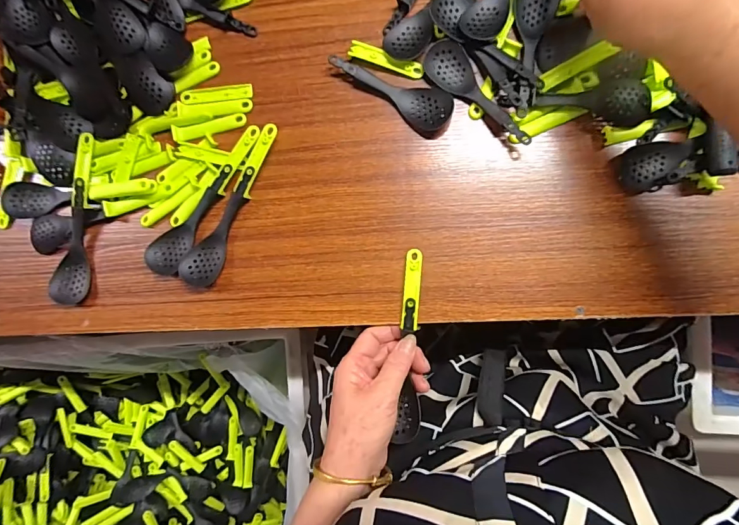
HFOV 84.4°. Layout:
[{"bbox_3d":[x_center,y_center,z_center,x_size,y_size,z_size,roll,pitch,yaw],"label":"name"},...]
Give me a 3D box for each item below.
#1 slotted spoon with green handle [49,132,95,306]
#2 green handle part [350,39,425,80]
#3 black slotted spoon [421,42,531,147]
[{"bbox_3d":[-0.312,-0.044,0.430,0.033,0.017,0.177,5,89,7],"label":"slotted spoon with green handle"},{"bbox_3d":[0.017,-0.199,0.400,0.075,0.005,0.016,22,91,7],"label":"green handle part"},{"bbox_3d":[0.097,-0.157,0.382,0.037,0.016,0.130,-34,85,5],"label":"black slotted spoon"}]

